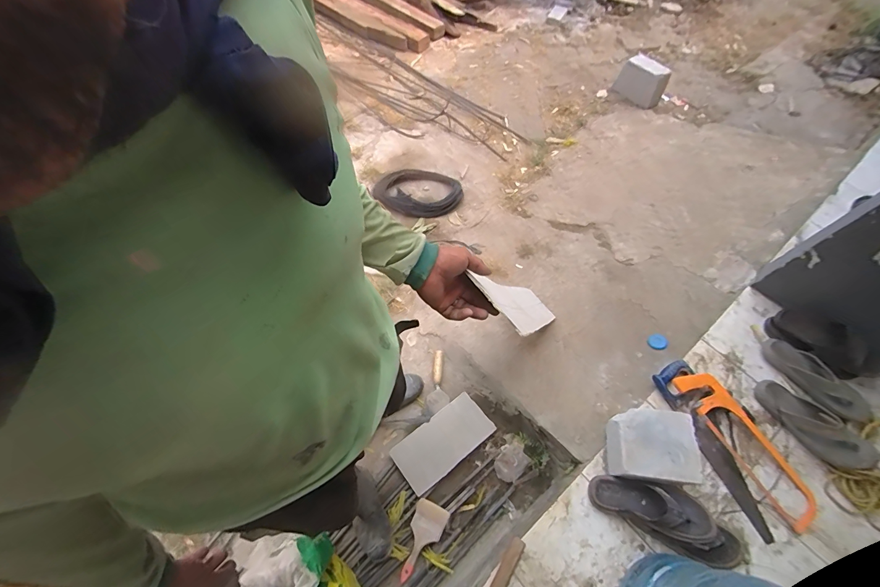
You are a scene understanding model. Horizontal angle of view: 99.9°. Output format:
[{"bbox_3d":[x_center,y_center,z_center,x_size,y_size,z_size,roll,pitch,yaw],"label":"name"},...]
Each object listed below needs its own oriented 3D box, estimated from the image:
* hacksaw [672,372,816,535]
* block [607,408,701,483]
[{"bbox_3d":[0.852,0.410,1.033,0.123,0.034,0.455,-31,76,-15],"label":"hacksaw"},{"bbox_3d":[0.564,0.409,1.004,0.207,0.104,0.177,3,63,2],"label":"block"}]

